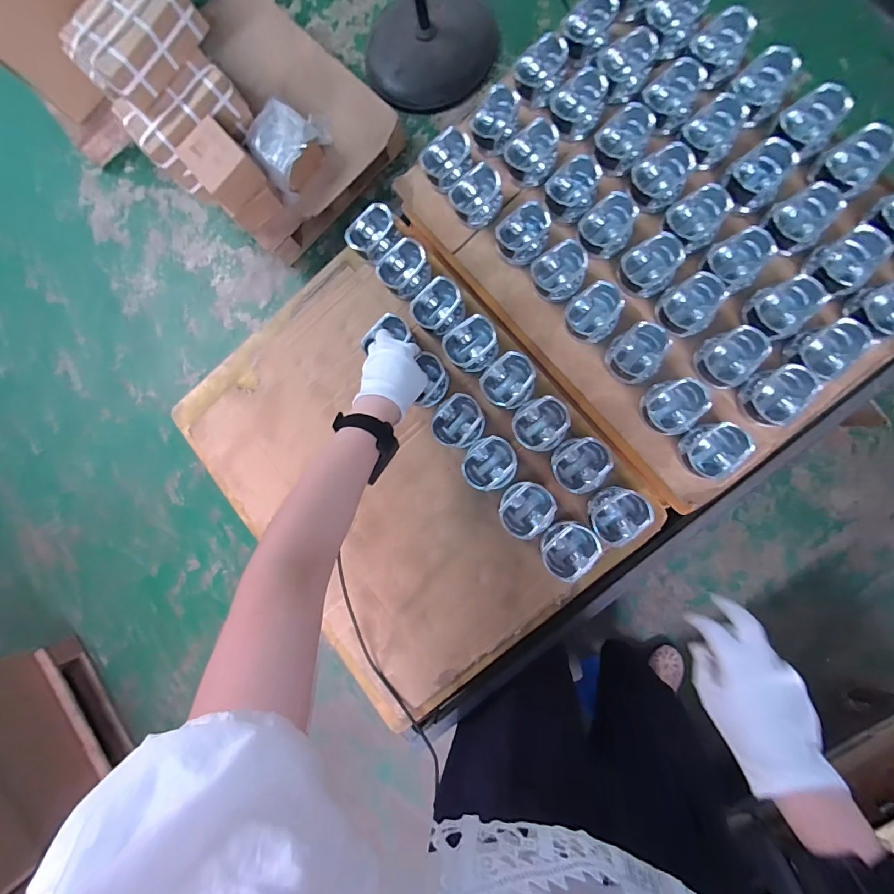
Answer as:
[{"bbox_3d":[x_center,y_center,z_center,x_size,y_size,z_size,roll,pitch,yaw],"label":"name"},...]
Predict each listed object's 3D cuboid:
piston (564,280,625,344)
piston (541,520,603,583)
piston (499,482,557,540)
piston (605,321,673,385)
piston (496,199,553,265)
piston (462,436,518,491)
[{"bbox_3d":[0.208,-0.193,0.579,0.071,0.043,0.077,0,87,9],"label":"piston"},{"bbox_3d":[0.167,0.140,0.561,0.077,0.047,0.068,-38,82,5],"label":"piston"},{"bbox_3d":[0.113,0.088,0.574,0.073,0.044,0.074,0,87,9],"label":"piston"},{"bbox_3d":[0.267,-0.129,0.567,0.080,0.048,0.068,-30,83,6],"label":"piston"},{"bbox_3d":[0.112,-0.317,0.607,0.079,0.048,0.068,0,87,9],"label":"piston"},{"bbox_3d":[0.063,0.024,0.584,0.070,0.044,0.074,0,87,9],"label":"piston"}]

